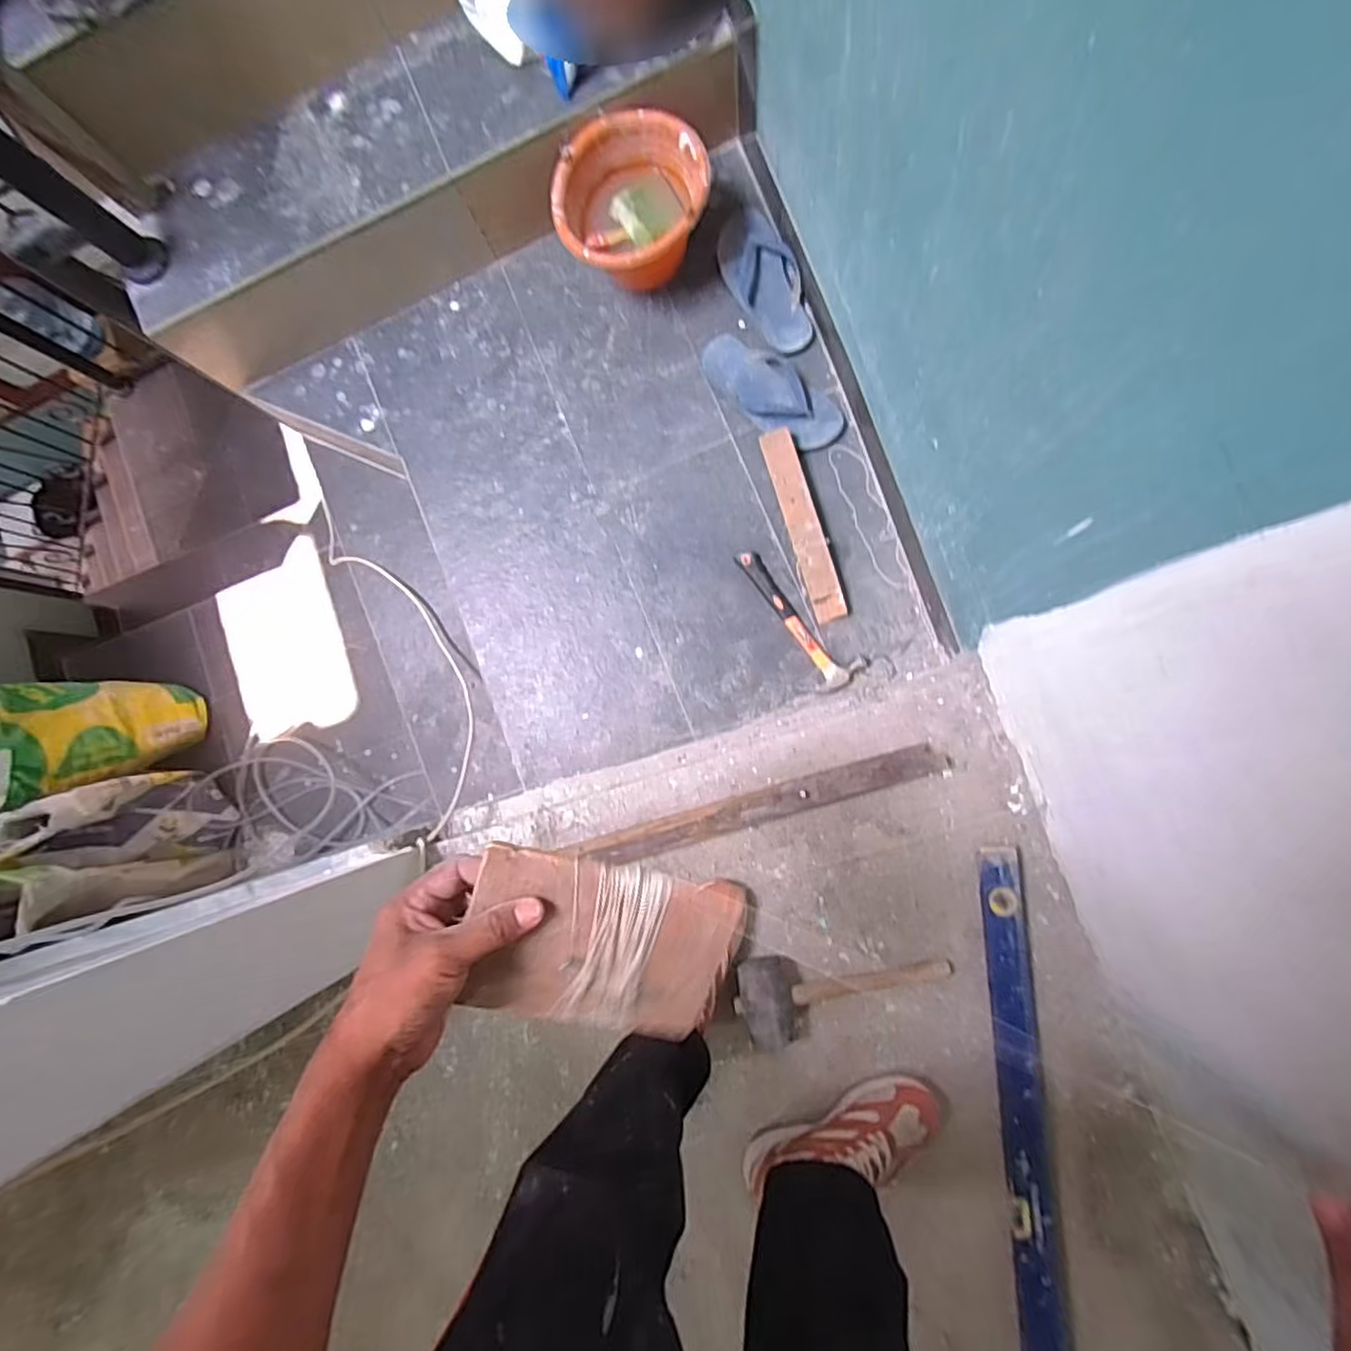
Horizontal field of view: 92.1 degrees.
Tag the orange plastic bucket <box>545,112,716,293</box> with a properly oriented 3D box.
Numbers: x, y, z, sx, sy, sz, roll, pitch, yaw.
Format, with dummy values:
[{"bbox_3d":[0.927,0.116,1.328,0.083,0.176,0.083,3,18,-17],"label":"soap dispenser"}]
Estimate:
[{"bbox_3d":[-0.066,-0.794,1.140,0.252,0.172,0.260,0,86,7],"label":"orange plastic bucket"}]

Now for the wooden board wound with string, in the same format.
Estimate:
[{"bbox_3d":[-0.050,0.187,0.446,0.172,0.014,0.126,13,102,-10],"label":"wooden board wound with string"}]

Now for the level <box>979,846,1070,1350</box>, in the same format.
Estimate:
[{"bbox_3d":[0.496,0.735,0.898,0.066,0.029,0.976,-4,86,7],"label":"level"}]

